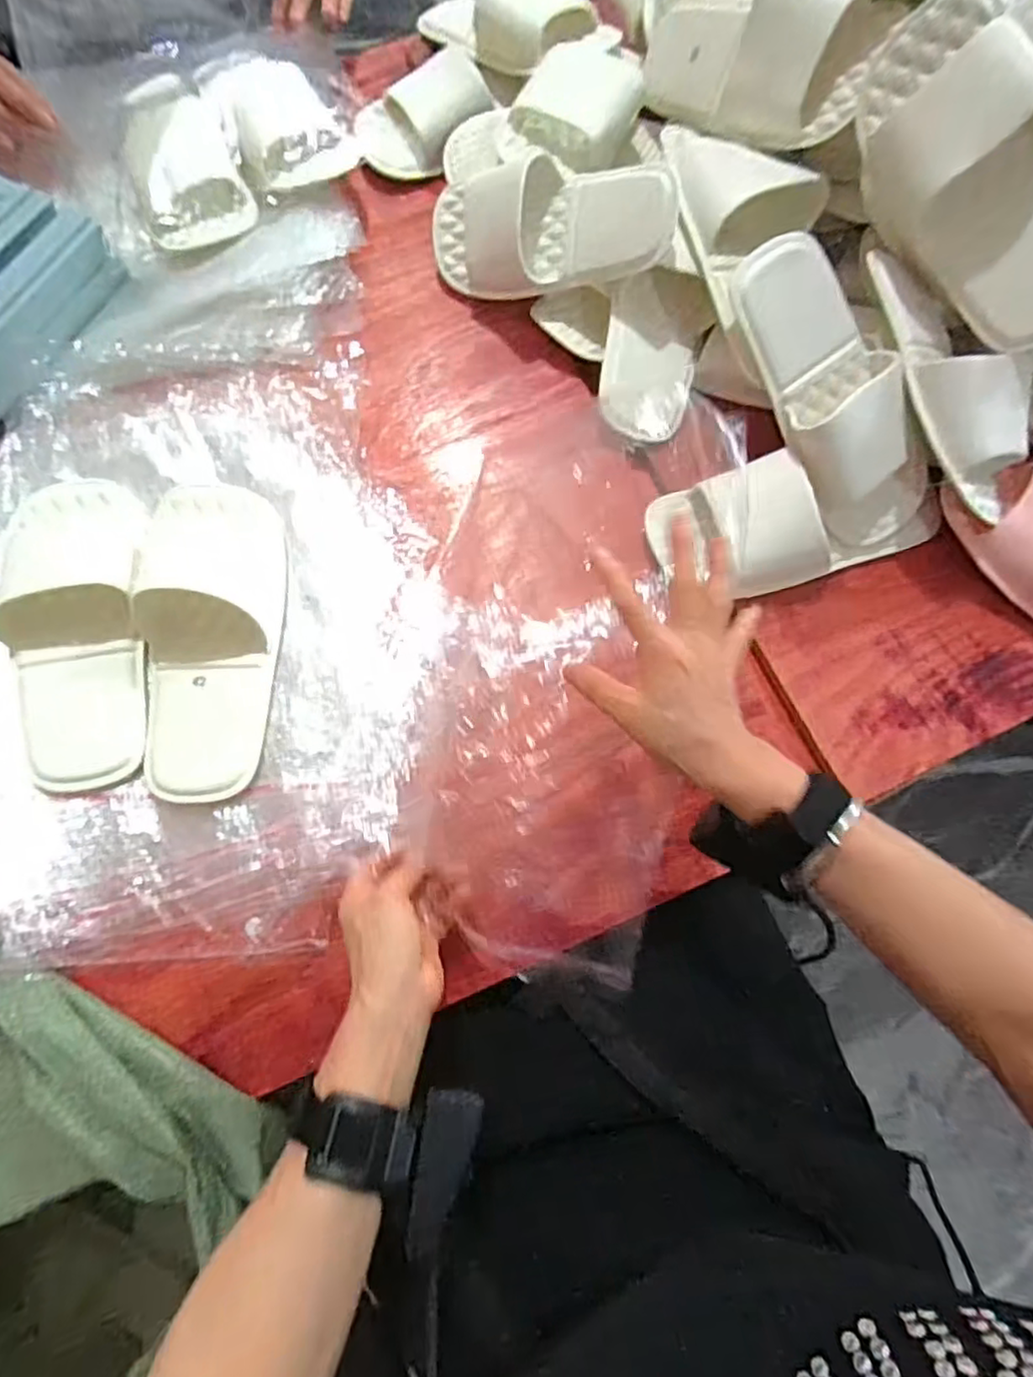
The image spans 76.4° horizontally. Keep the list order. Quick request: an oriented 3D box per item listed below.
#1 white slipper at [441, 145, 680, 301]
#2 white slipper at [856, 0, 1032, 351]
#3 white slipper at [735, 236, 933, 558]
[{"bbox_3d":[0.022,-0.389,0.556,0.224,0.060,0.095,13,114,26],"label":"white slipper"},{"bbox_3d":[0.322,-0.351,0.455,0.068,0.111,0.231,-22,79,-41],"label":"white slipper"},{"bbox_3d":[0.247,-0.224,0.500,0.091,0.054,0.239,-30,99,-6],"label":"white slipper"}]

